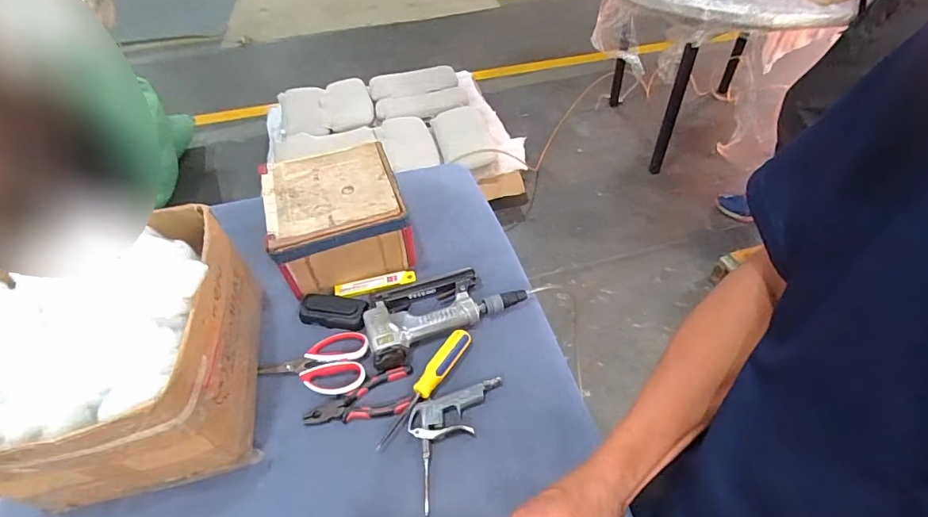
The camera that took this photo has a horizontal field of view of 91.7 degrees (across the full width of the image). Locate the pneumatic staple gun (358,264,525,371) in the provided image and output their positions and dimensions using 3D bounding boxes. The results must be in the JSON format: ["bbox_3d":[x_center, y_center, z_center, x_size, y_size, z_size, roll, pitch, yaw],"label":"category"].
[{"bbox_3d":[-0.039,0.068,0.715,0.247,0.039,0.123,-23,51,-17],"label":"pneumatic staple gun"}]

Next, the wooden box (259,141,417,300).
[{"bbox_3d":[-0.216,-0.071,0.783,0.209,0.128,0.212,-15,49,-10],"label":"wooden box"}]

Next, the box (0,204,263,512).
[{"bbox_3d":[-0.428,0.115,0.564,0.277,0.208,0.302,-15,49,-10],"label":"box"}]

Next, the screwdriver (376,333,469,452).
[{"bbox_3d":[-0.051,0.178,0.629,0.032,0.019,0.195,23,53,23],"label":"screwdriver"}]

